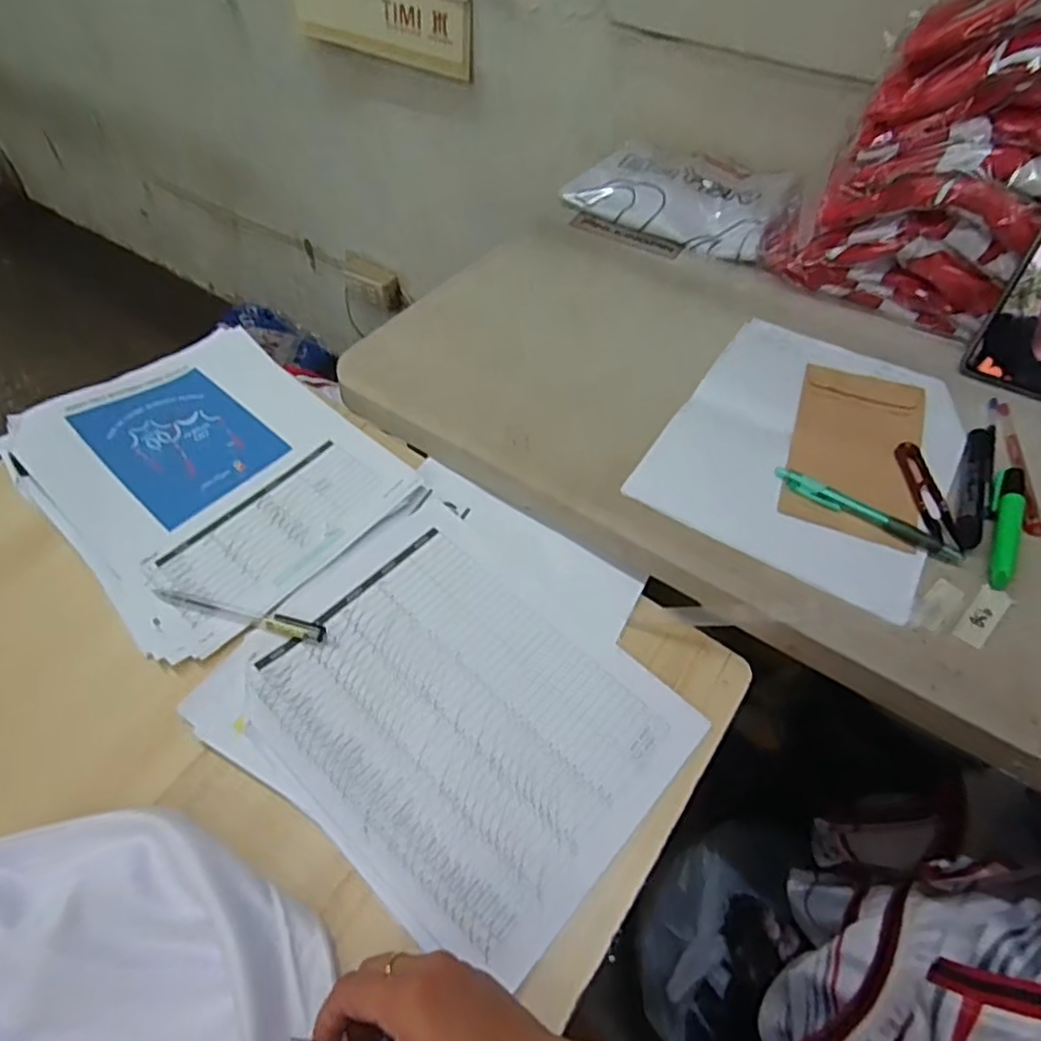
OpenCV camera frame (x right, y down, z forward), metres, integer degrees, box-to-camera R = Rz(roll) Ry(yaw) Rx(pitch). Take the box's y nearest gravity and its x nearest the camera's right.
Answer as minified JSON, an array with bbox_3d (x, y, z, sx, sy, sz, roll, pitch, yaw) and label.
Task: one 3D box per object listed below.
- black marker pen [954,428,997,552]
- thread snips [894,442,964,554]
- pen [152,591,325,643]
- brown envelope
[{"bbox_3d":[0.358,-0.029,0.506,0.022,0.015,0.138,25,55,17],"label":"black marker pen"},{"bbox_3d":[0.319,-0.021,0.504,0.022,0.008,0.103,1,51,0],"label":"thread snips"},{"bbox_3d":[-0.204,0.070,0.466,0.128,0.011,0.015,10,52,6],"label":"pen"},{"bbox_3d":[0.281,-0.064,0.538,0.099,0.011,0.191,18,53,13],"label":"brown envelope"}]

